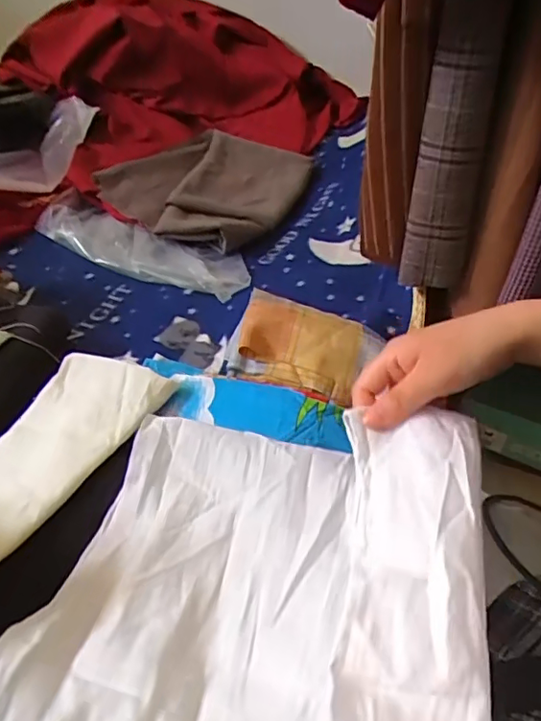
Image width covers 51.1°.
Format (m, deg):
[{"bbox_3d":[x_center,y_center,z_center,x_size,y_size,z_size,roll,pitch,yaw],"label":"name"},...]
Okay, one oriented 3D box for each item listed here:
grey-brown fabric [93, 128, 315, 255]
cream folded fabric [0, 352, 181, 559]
[{"bbox_3d":[-0.084,-0.278,0.872,0.239,0.060,0.322,26,48,32],"label":"grey-brown fabric"},{"bbox_3d":[-0.211,0.091,0.481,0.116,0.028,0.271,17,44,24],"label":"cream folded fabric"}]

